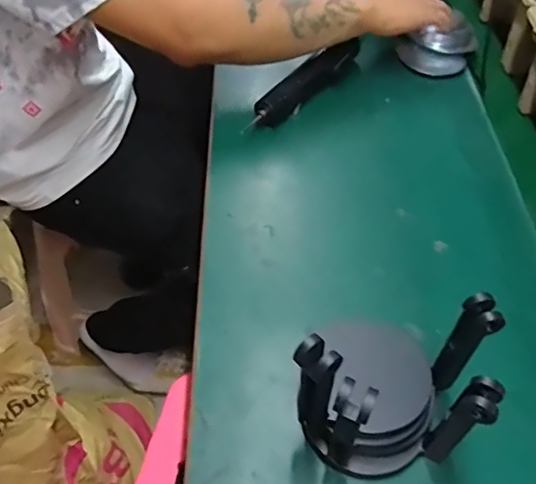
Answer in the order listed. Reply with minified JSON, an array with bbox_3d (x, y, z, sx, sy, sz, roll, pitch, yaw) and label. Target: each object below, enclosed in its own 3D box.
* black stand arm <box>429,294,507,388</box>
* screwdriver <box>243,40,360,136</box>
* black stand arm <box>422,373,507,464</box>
[{"bbox_3d":[0.145,0.075,0.418,0.025,0.094,0.027,-25,58,-21],"label":"black stand arm"},{"bbox_3d":[0.049,-0.202,0.709,0.029,0.042,0.210,37,58,22],"label":"screwdriver"},{"bbox_3d":[0.134,0.133,0.399,0.024,0.117,0.027,40,60,23],"label":"black stand arm"}]

